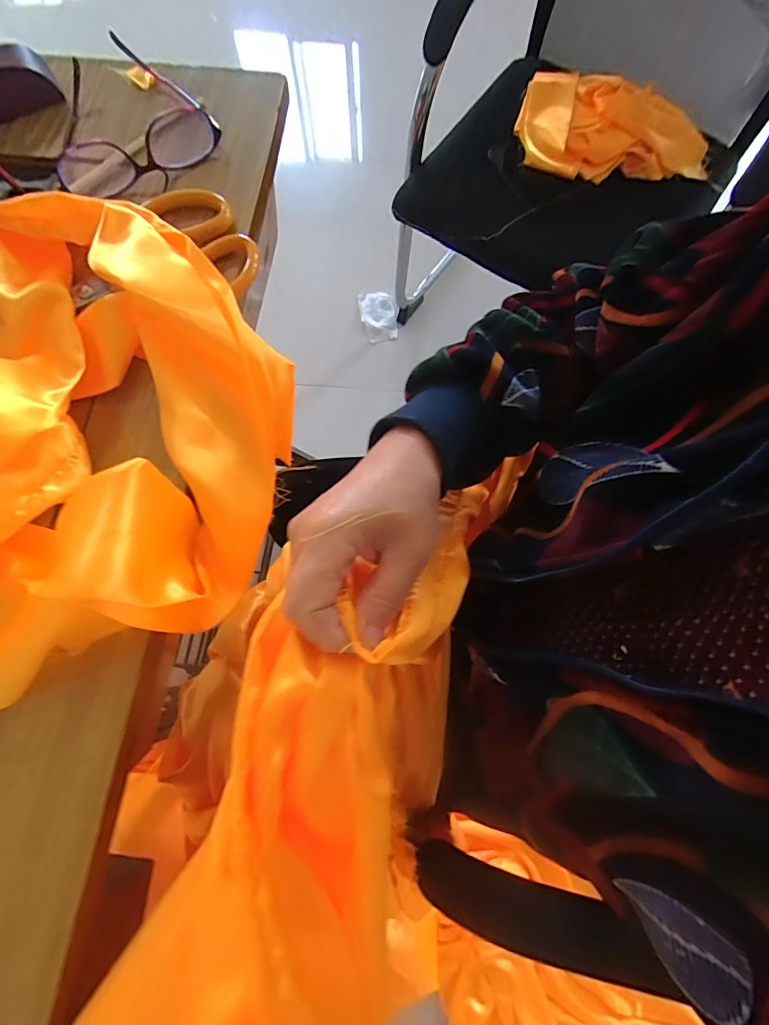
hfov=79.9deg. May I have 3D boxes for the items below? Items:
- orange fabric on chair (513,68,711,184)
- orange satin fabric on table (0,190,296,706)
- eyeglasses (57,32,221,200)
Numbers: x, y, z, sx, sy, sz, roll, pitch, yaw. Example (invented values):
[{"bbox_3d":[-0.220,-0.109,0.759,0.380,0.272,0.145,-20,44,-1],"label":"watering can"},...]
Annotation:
[{"bbox_3d":[0.402,-0.689,0.808,0.321,0.059,0.206,3,72,1],"label":"orange fabric on chair"},{"bbox_3d":[-0.224,-0.051,0.293,0.284,0.109,0.304,13,73,4],"label":"orange satin fabric on table"},{"bbox_3d":[-0.222,-0.325,0.378,0.123,0.029,0.140,-36,76,-11],"label":"eyeglasses"}]

